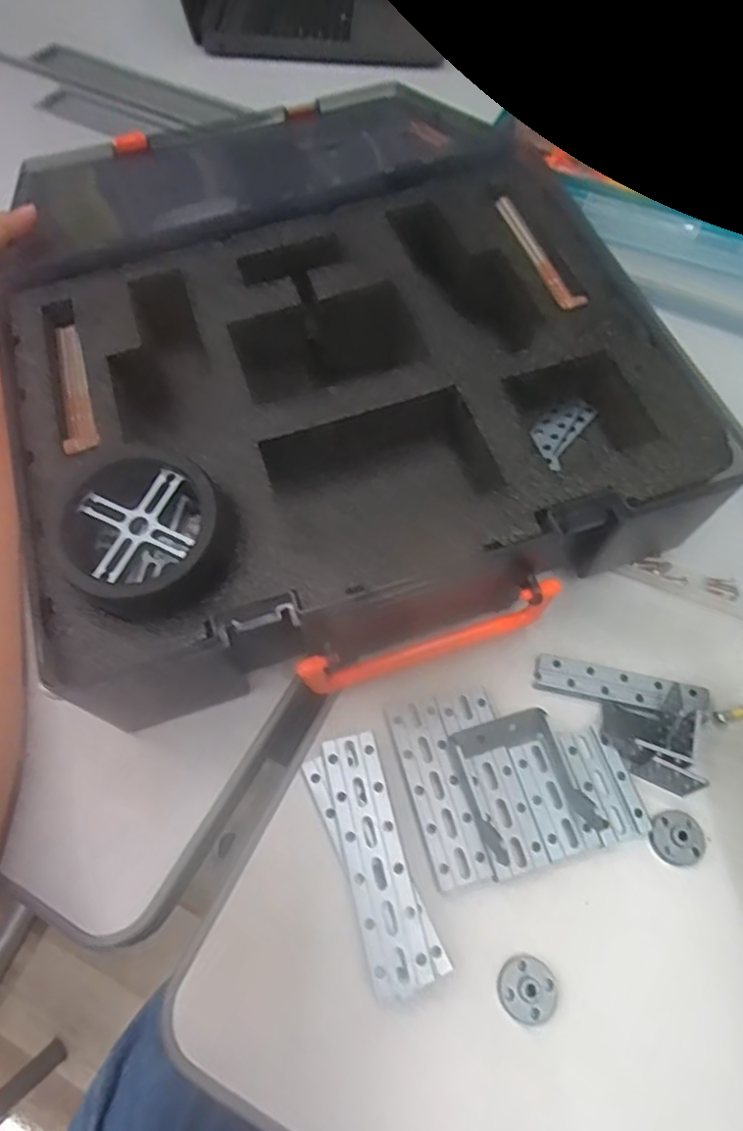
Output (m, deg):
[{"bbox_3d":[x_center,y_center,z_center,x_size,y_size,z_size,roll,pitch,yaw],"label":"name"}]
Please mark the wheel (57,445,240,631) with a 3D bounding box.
[{"bbox_3d":[-0.089,-0.013,0.253,0.062,0.024,0.062,1,61,-1],"label":"wheel"}]

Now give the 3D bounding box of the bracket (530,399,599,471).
[{"bbox_3d":[0.093,-0.067,0.317,0.021,0.004,0.044,32,65,15],"label":"bracket"}]

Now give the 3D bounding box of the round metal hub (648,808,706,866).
[{"bbox_3d":[0.131,0.116,0.273,0.022,0.006,0.023,0,62,1],"label":"round metal hub"}]

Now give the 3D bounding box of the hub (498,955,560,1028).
[{"bbox_3d":[0.061,0.164,0.247,0.023,0.007,0.022,0,62,1],"label":"hub"}]

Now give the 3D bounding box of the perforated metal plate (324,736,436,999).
[{"bbox_3d":[0.001,0.119,0.261,0.024,0.011,0.095,-12,62,-8],"label":"perforated metal plate"}]

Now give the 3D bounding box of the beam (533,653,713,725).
[{"bbox_3d":[0.119,0.059,0.304,0.082,0.009,0.015,11,63,6],"label":"beam"}]

